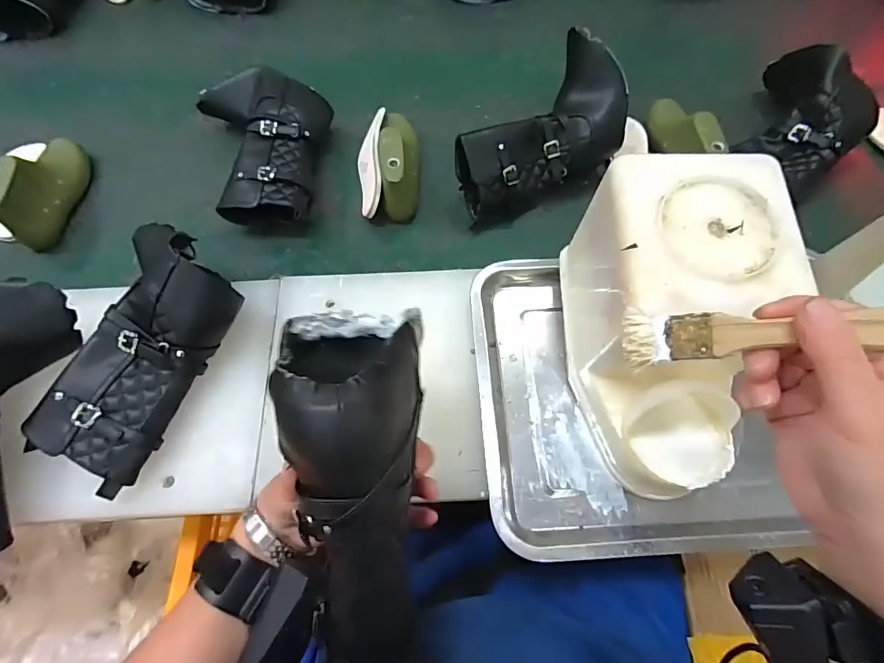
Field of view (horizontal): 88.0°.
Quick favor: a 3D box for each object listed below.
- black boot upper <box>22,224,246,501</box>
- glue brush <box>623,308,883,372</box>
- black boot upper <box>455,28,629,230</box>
[{"bbox_3d":[-0.287,0.022,0.439,0.100,0.081,0.239,22,80,10],"label":"black boot upper"},{"bbox_3d":[0.155,0.001,0.209,0.133,0.017,0.023,-4,63,22],"label":"glue brush"},{"bbox_3d":[0.122,-0.241,0.574,0.227,0.125,0.131,-35,70,-14],"label":"black boot upper"}]

